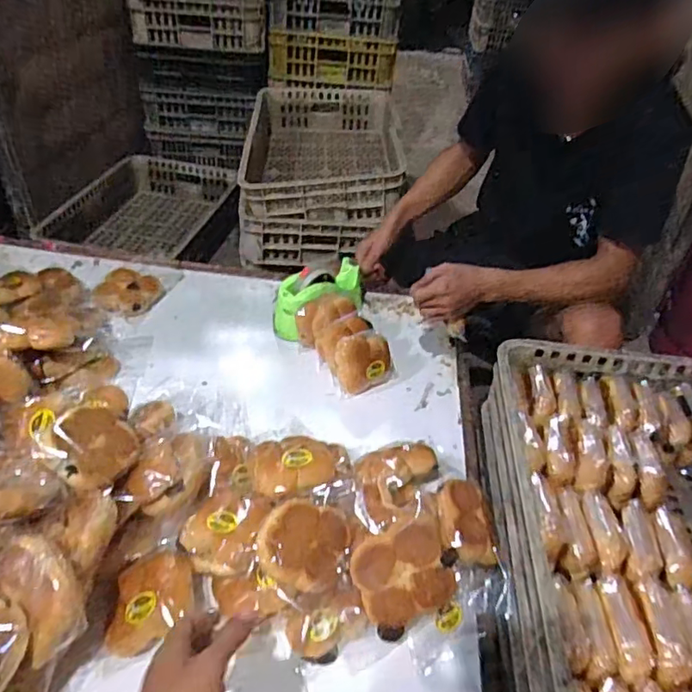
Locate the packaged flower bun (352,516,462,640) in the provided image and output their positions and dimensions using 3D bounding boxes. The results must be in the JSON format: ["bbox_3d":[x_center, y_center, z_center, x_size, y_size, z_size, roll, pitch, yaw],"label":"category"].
[{"bbox_3d":[0.073,0.281,0.688,0.121,0.060,0.133,-1,81,7],"label":"packaged flower bun"}]

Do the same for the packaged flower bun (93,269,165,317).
[{"bbox_3d":[-0.444,-0.108,1.150,0.106,0.048,0.119,15,41,10],"label":"packaged flower bun"}]

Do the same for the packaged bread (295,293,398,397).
[{"bbox_3d":[0.003,-0.007,1.058,0.112,0.106,0.187,-24,49,-30],"label":"packaged bread"}]

